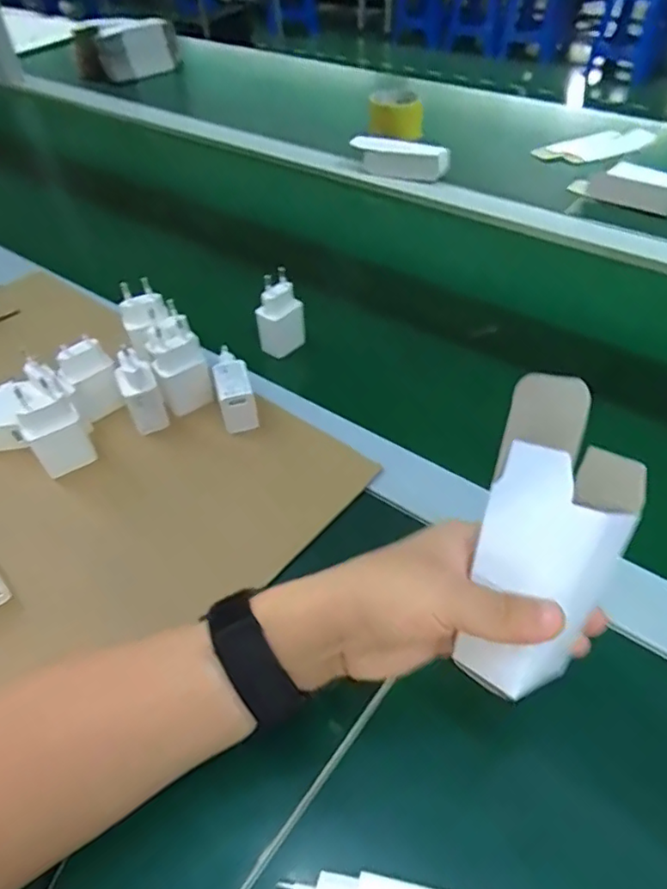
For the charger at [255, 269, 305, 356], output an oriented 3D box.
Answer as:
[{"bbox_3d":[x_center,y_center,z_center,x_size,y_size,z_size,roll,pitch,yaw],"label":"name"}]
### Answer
[{"bbox_3d":[-0.049,-0.121,0.550,0.027,0.072,0.042,28,54,26],"label":"charger"}]

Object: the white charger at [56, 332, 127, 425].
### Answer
[{"bbox_3d":[-0.196,-0.049,0.477,0.039,0.067,0.024,-28,51,-21],"label":"white charger"}]

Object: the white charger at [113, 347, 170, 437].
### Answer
[{"bbox_3d":[-0.155,-0.044,0.470,0.027,0.070,0.037,-22,49,-17],"label":"white charger"}]

